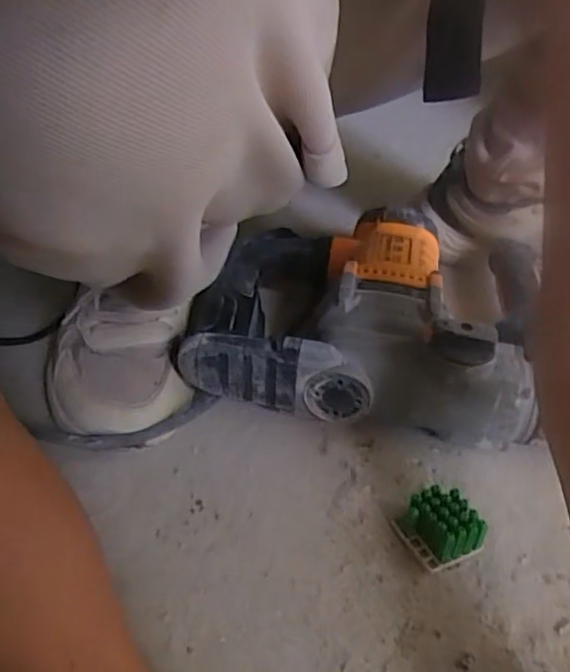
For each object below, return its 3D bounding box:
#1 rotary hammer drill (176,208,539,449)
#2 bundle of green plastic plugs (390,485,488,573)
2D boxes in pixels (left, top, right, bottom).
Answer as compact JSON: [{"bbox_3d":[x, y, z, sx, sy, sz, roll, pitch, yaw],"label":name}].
[{"bbox_3d":[0.058,-0.017,0.509,0.253,0.089,0.212,6,38,11],"label":"rotary hammer drill"},{"bbox_3d":[0.094,0.117,0.383,0.041,0.026,0.038,-15,39,-17],"label":"bundle of green plastic plugs"}]

